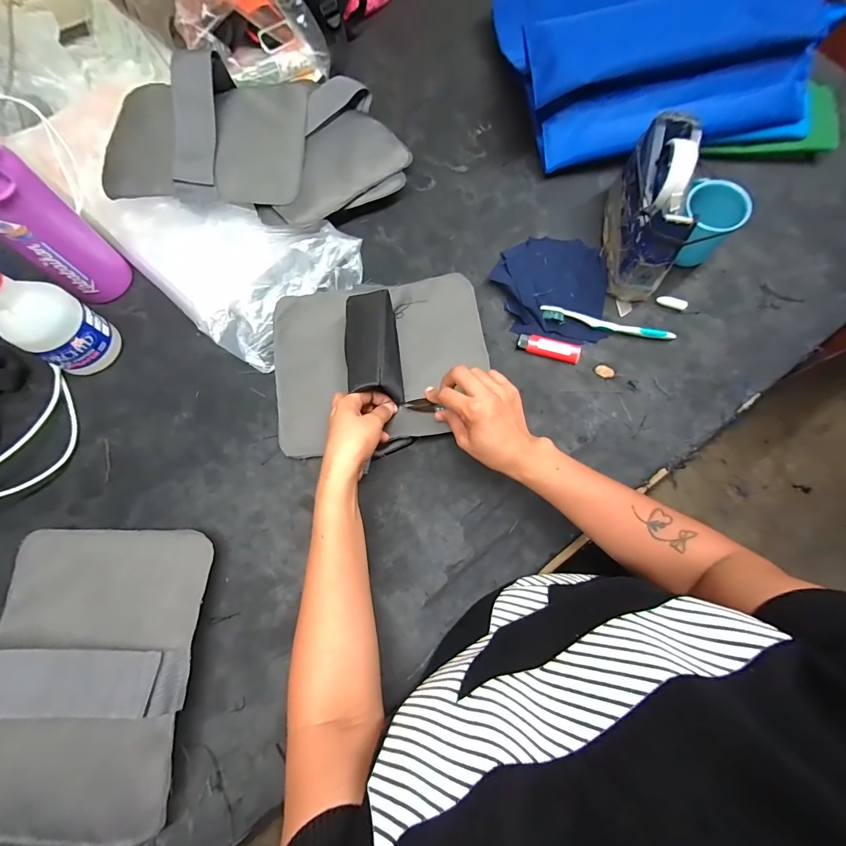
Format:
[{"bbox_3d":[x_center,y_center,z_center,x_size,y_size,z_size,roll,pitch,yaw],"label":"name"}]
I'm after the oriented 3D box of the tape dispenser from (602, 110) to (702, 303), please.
[{"bbox_3d":[0.297,-0.282,0.506,0.068,0.117,0.200,9,73,2],"label":"tape dispenser"}]

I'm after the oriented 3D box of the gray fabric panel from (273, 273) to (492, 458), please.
[{"bbox_3d":[-0.060,-0.083,0.467,0.271,0.073,0.222,-7,73,-3],"label":"gray fabric panel"}]

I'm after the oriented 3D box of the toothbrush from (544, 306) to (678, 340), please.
[{"bbox_3d":[0.246,-0.132,0.516,0.177,0.012,0.018,10,73,3],"label":"toothbrush"}]

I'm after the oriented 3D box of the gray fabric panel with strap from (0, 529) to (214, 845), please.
[{"bbox_3d":[-0.334,0.240,0.364,0.215,0.074,0.262,0,73,0],"label":"gray fabric panel with strap"}]

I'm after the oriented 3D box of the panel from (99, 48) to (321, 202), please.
[{"bbox_3d":[-0.301,-0.408,0.538,0.267,0.084,0.215,1,73,0],"label":"panel"}]

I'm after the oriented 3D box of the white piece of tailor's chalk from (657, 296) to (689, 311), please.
[{"bbox_3d":[0.342,-0.166,0.528,0.037,0.015,0.010,31,75,9],"label":"white piece of tailor's chalk"}]

